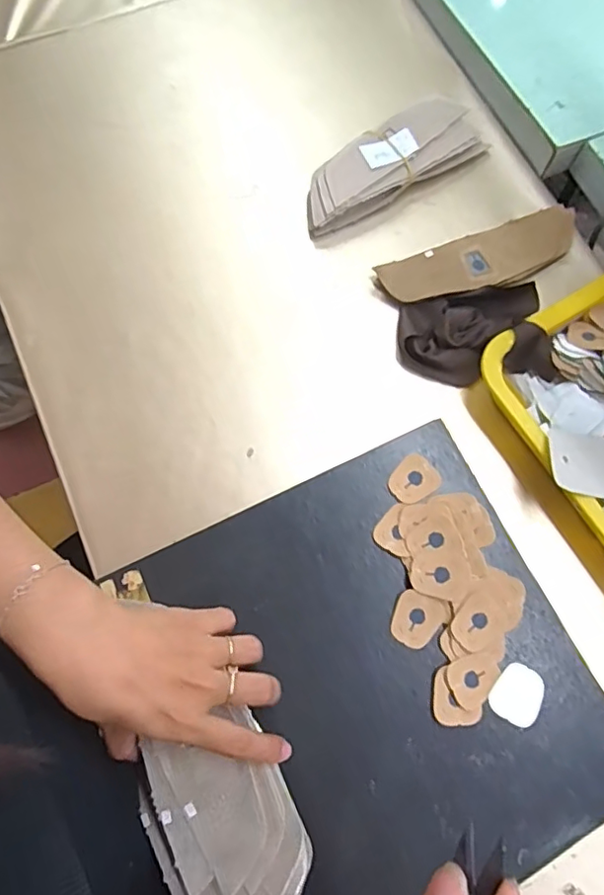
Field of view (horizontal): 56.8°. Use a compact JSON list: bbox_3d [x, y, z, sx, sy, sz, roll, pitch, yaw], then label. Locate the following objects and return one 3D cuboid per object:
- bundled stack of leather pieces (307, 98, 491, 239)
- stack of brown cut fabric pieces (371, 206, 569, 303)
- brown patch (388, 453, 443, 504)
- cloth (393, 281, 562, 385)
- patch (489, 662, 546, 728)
[{"bbox_3d":[0.081,-0.273,0.538,0.193,0.034,0.066,-31,76,-8],"label":"bundled stack of leather pieces"},{"bbox_3d":[0.168,-0.172,0.517,0.192,0.020,0.060,-22,75,-6],"label":"stack of brown cut fabric pieces"},{"bbox_3d":[0.088,0.025,0.440,0.039,0.004,0.032,-35,77,-9],"label":"brown patch"},{"bbox_3d":[0.149,-0.105,0.489,0.122,0.041,0.097,3,74,1],"label":"cloth"},{"bbox_3d":[0.155,0.177,0.399,0.034,0.004,0.039,35,77,9],"label":"patch"}]

